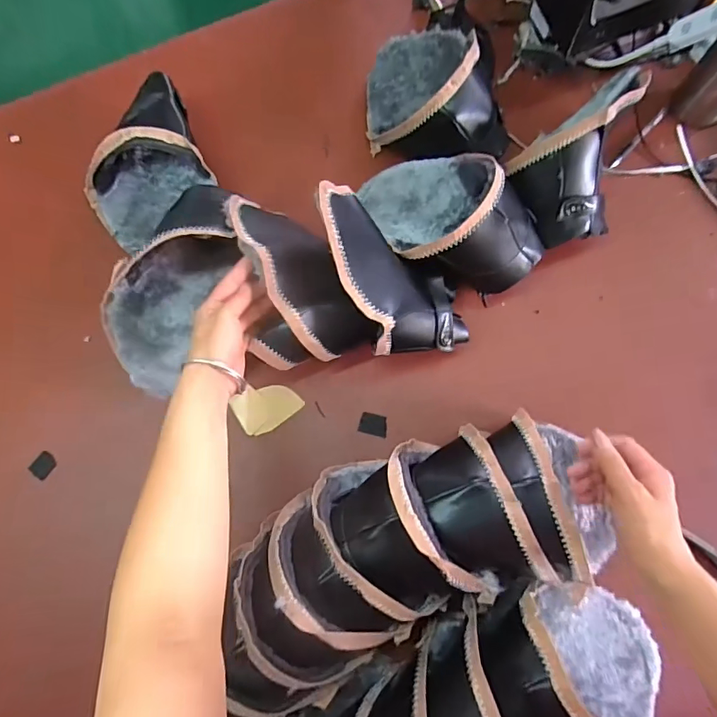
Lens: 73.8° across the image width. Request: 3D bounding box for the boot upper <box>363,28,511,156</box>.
[{"bbox_3d":[0.115,-0.404,0.693,0.201,0.127,0.237,-1,77,-1],"label":"boot upper"}]

